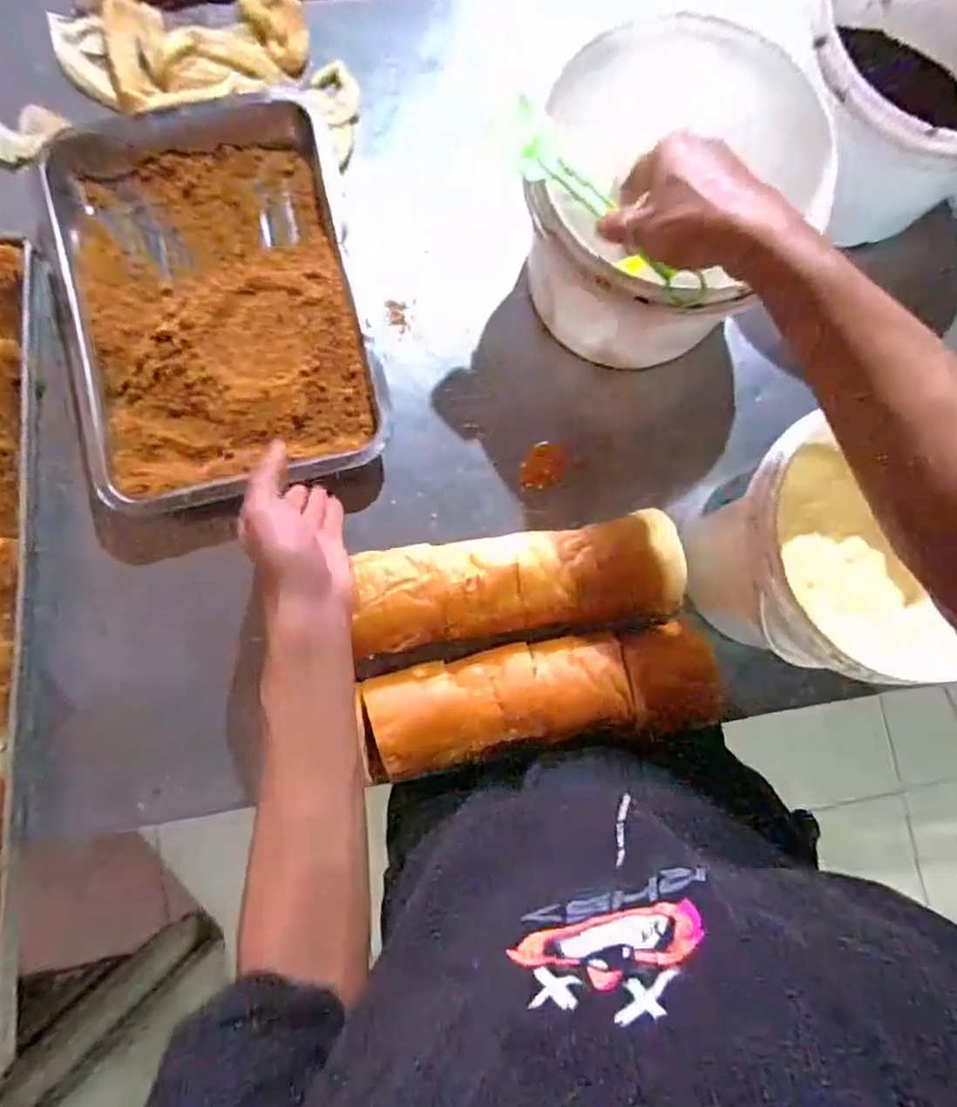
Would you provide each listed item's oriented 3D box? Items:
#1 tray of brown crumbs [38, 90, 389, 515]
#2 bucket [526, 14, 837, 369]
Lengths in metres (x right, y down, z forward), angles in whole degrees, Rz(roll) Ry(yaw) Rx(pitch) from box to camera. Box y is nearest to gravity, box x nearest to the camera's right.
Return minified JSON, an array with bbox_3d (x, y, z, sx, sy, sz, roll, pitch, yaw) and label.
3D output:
[{"bbox_3d":[-0.236,-0.230,0.585,0.252,0.043,0.361,-12,86,-3],"label":"tray of brown crumbs"},{"bbox_3d":[0.160,-0.275,0.532,0.189,0.156,0.243,36,85,1],"label":"bucket"}]

